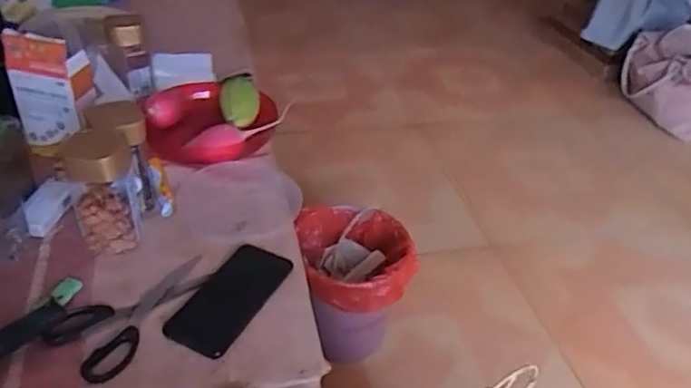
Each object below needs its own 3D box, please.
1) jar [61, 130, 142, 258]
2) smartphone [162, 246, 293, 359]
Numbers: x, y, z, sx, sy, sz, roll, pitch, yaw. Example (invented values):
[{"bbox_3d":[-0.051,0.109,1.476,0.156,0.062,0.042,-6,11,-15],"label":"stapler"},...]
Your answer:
[{"bbox_3d":[-0.292,-0.006,0.718,0.074,0.144,0.075,-11,40,-19],"label":"jar"},{"bbox_3d":[-0.133,0.119,0.686,0.078,0.010,0.158,19,40,18],"label":"smartphone"}]

